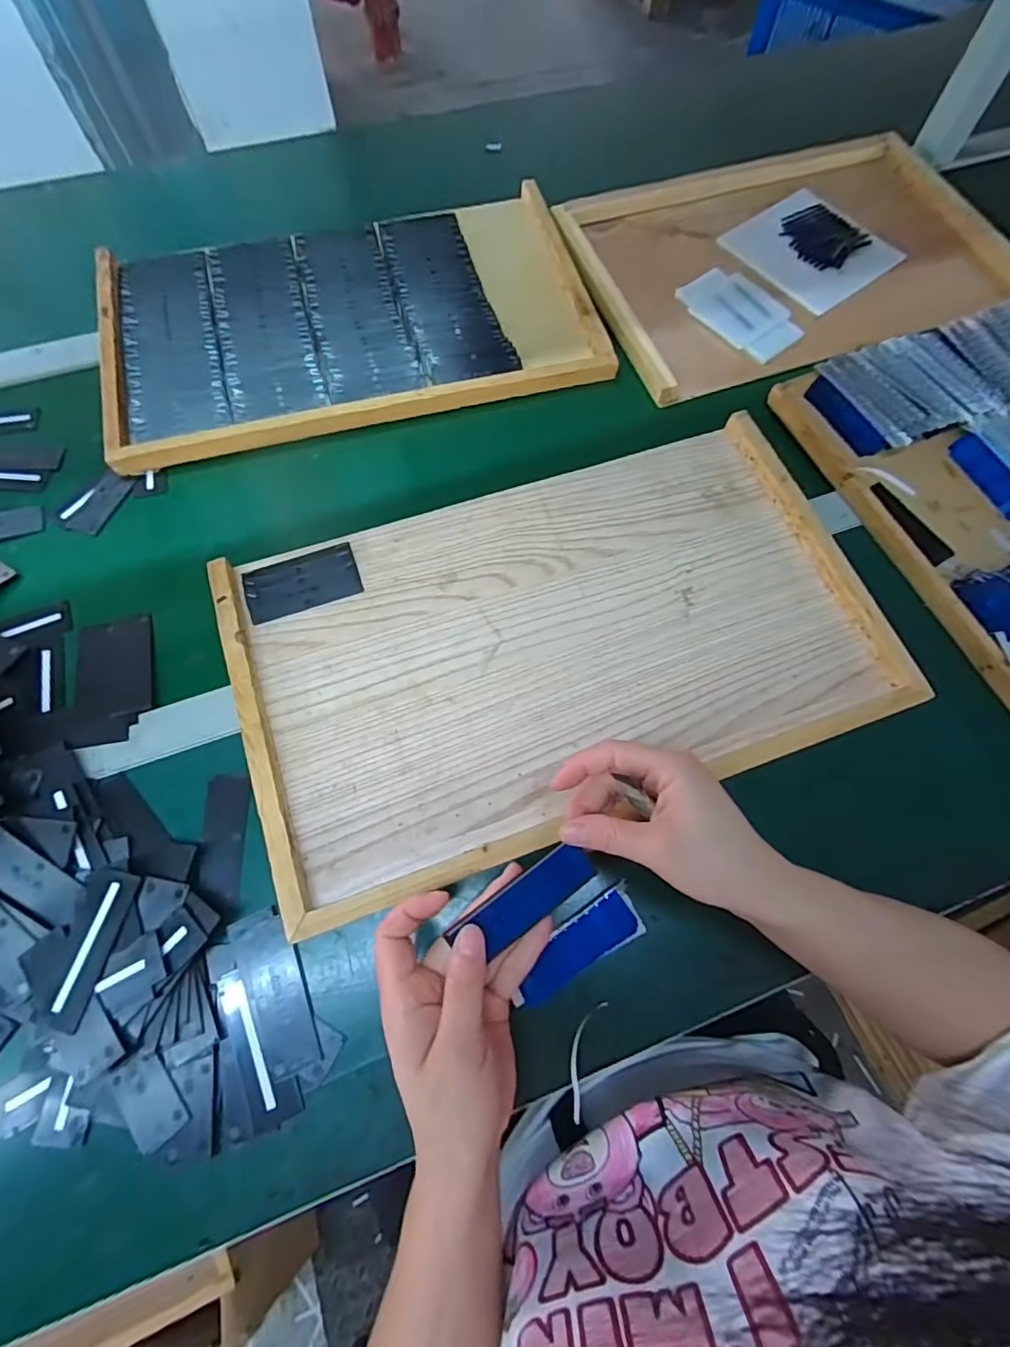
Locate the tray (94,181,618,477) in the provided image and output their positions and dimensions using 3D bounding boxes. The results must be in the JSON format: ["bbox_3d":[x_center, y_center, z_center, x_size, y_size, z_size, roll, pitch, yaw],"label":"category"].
[{"bbox_3d":[-0.161,-0.377,0.579,0.491,0.025,0.292,-13,69,-4],"label":"tray"}]

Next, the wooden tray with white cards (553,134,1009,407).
[{"bbox_3d":[0.334,-0.480,0.619,0.485,0.024,0.318,-20,70,-7],"label":"wooden tray with white cards"}]

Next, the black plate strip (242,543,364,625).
[{"bbox_3d":[-0.170,-0.077,0.459,0.091,0.005,0.051,-18,73,-8],"label":"black plate strip"}]

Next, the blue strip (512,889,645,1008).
[{"bbox_3d":[0.047,0.182,0.360,0.093,0.005,0.031,-29,76,-10],"label":"blue strip"}]

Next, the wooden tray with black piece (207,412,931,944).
[{"bbox_3d":[0.045,-0.031,0.441,0.492,0.025,0.292,-19,70,-7],"label":"wooden tray with black piece"}]

